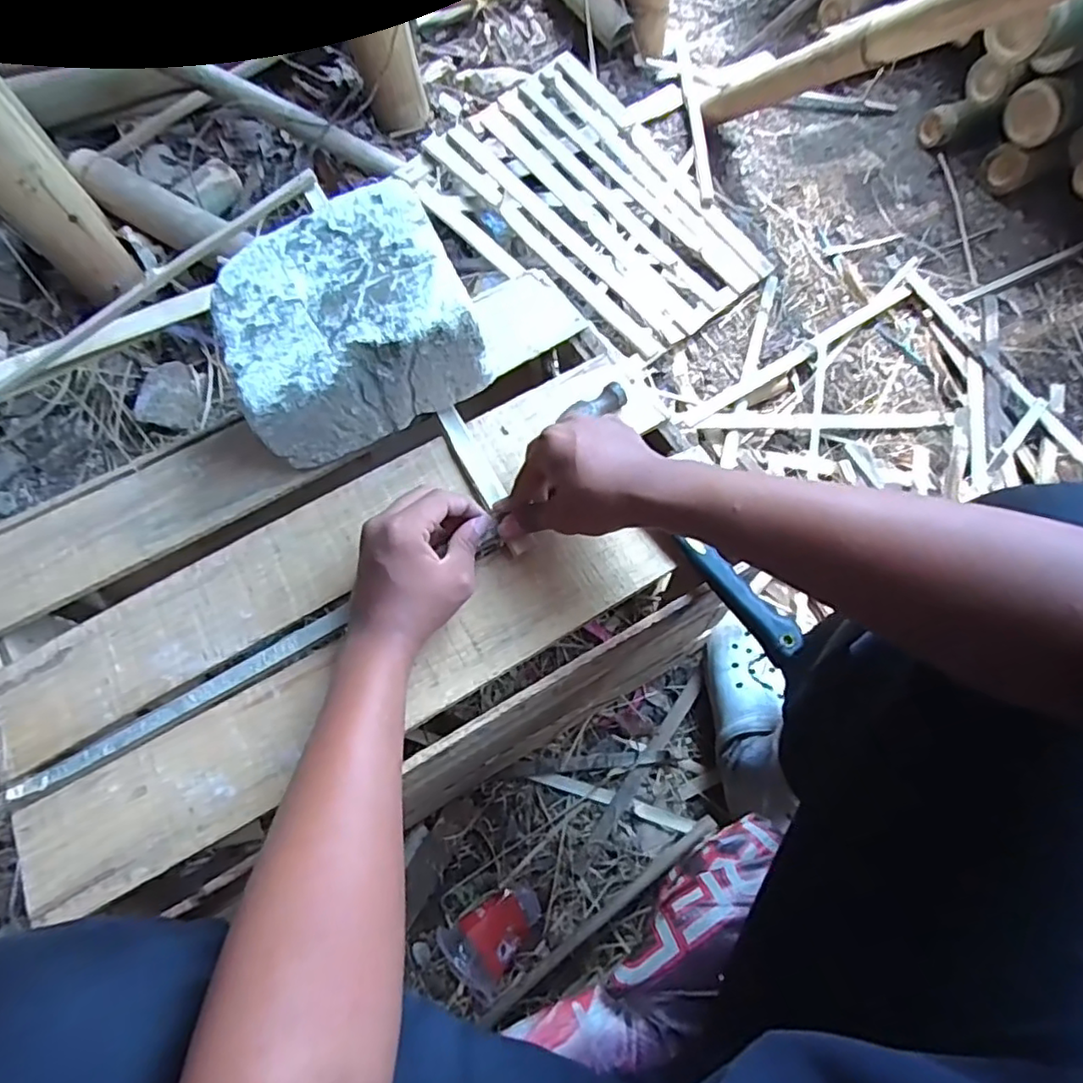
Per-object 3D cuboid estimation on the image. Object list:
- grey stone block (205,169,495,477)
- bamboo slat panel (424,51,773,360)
[{"bbox_3d":[-0.168,-0.193,0.528,0.188,0.090,0.194,-24,71,-8],"label":"grey stone block"},{"bbox_3d":[0.104,-0.547,1.033,0.311,0.026,0.501,-41,87,-16],"label":"bamboo slat panel"}]

